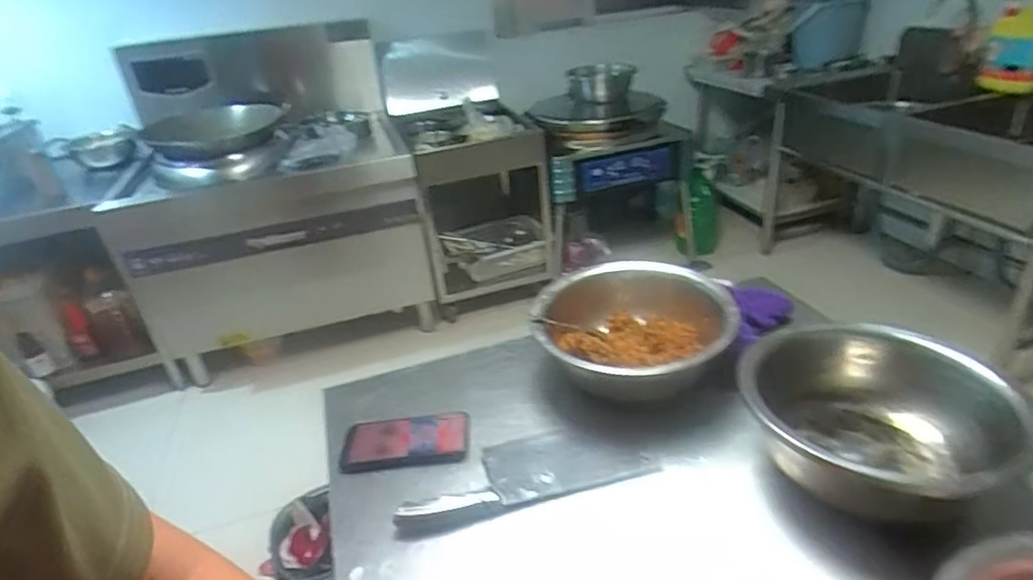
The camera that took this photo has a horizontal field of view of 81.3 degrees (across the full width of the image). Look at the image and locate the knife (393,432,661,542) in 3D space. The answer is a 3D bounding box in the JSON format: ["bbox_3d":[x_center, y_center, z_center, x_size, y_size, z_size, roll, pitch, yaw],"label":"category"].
[{"bbox_3d":[0.004,0.219,0.735,0.307,0.027,0.101,-13,30,-11],"label":"knife"}]

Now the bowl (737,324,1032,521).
[{"bbox_3d":[0.391,0.153,0.676,0.236,0.106,0.270,-26,35,-31],"label":"bowl"}]

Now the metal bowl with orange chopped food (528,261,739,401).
[{"bbox_3d":[0.170,0.068,0.889,0.270,0.106,0.275,-5,30,3],"label":"metal bowl with orange chopped food"}]

